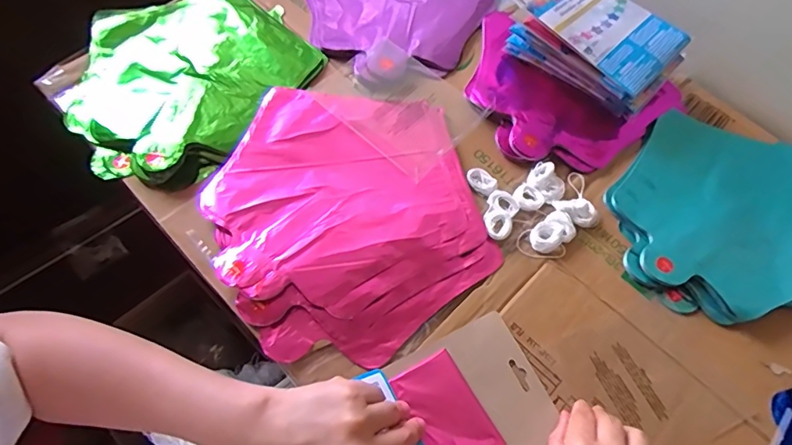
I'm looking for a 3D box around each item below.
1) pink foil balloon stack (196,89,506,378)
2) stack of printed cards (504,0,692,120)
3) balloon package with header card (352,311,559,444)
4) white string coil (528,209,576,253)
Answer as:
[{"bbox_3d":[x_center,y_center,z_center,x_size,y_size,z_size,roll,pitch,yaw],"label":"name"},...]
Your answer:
[{"bbox_3d":[-0.046,-0.017,0.457,0.235,0.019,0.275,-22,66,-16],"label":"pink foil balloon stack"},{"bbox_3d":[0.223,-0.198,0.550,0.166,0.064,0.117,40,66,15],"label":"stack of printed cards"},{"bbox_3d":[0.057,0.145,0.388,0.135,0.029,0.113,-23,67,-14],"label":"balloon package with header card"},{"bbox_3d":[0.149,0.010,0.463,0.048,0.010,0.030,-37,71,-22],"label":"white string coil"}]

